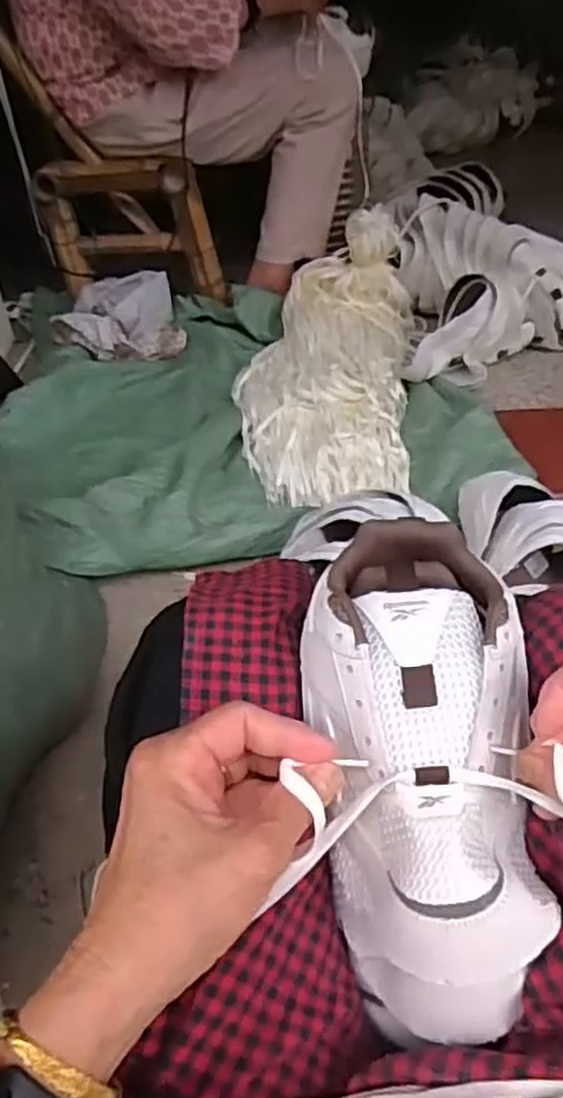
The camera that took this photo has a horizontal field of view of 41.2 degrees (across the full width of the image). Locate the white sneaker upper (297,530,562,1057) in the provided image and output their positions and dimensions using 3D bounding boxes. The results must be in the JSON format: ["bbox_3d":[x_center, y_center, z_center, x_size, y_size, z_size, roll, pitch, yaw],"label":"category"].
[{"bbox_3d":[0.071,0.100,0.368,0.108,0.066,0.241,-3,70,2],"label":"white sneaker upper"}]

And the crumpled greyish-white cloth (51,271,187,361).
[{"bbox_3d":[-0.294,-0.411,1.334,0.216,0.074,0.180,-14,44,-10],"label":"crumpled greyish-white cloth"}]

